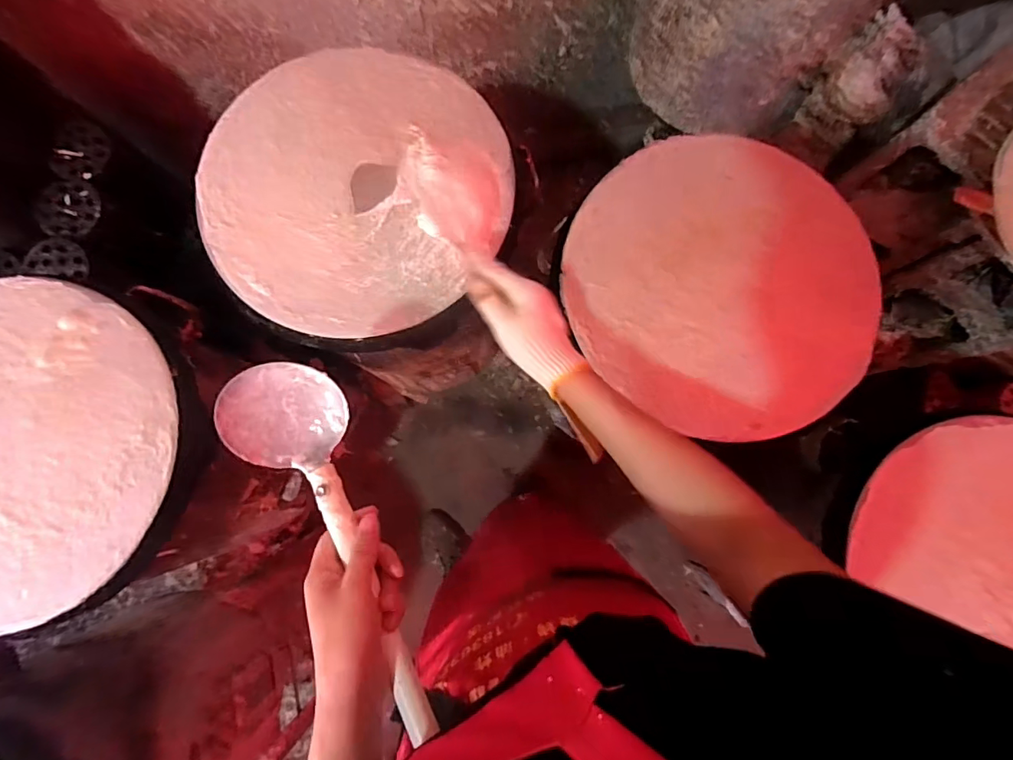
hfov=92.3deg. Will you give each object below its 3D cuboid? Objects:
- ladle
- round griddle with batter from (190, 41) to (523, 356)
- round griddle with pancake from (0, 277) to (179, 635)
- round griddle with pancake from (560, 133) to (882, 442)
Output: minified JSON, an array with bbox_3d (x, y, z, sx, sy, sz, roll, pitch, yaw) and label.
[{"bbox_3d":[-0.129,0.127,0.375,0.091,0.053,0.292,-27,79,-6],"label":"ladle"},{"bbox_3d":[-0.178,-0.224,0.587,0.358,0.029,0.370,0,81,-2],"label":"round griddle with batter"},{"bbox_3d":[-0.555,0.068,0.525,0.382,0.020,0.358,0,81,-2],"label":"round griddle with pancake"},{"bbox_3d":[0.252,-0.115,0.568,0.358,0.031,0.341,0,81,-2],"label":"round griddle with pancake"}]

